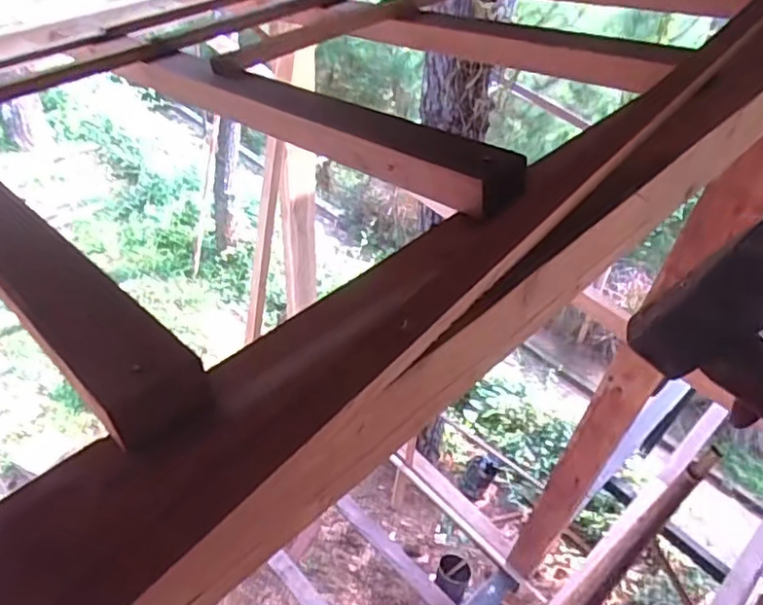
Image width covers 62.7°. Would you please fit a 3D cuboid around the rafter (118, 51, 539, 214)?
[{"bbox_3d":[-0.132,-0.256,0.828,0.086,0.056,0.727,-34,45,-30],"label":"rafter"}]

